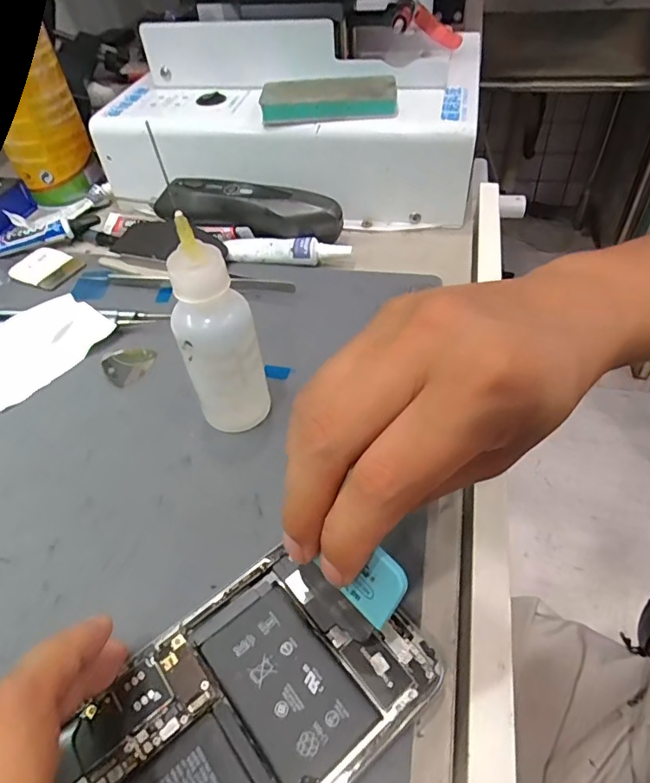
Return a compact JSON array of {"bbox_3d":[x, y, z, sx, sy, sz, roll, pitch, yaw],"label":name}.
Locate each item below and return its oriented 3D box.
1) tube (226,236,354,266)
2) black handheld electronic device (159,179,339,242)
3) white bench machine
[{"bbox_3d":[-0.026,-0.095,0.347,0.085,0.017,0.015,3,48,7],"label":"tube"},{"bbox_3d":[-0.058,-0.130,0.369,0.144,0.033,0.027,14,51,16],"label":"black handheld electronic device"},{"bbox_3d":[-0.031,-0.202,0.385,0.281,0.101,0.112,10,50,13],"label":"white bench machine"}]

